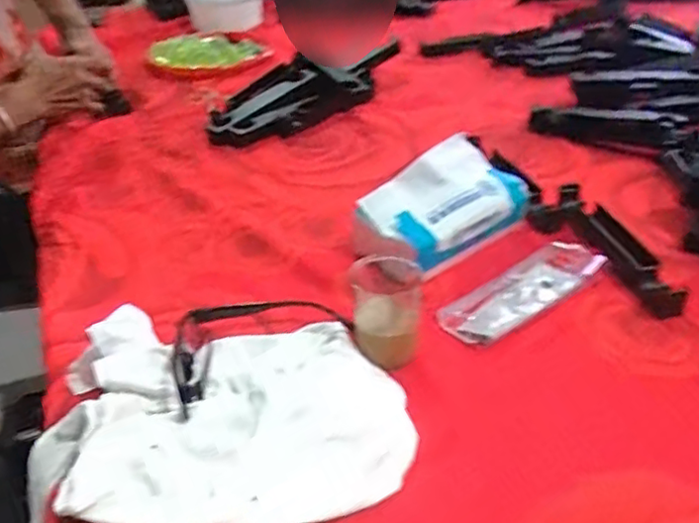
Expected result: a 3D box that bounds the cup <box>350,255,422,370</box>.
[{"bbox_3d":[0.029,0.038,0.501,0.052,0.073,0.055,-2,35,2],"label":"cup"}]

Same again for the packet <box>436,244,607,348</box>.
[{"bbox_3d":[0.155,0.020,0.560,0.169,0.023,0.056,-26,41,-29],"label":"packet"}]

